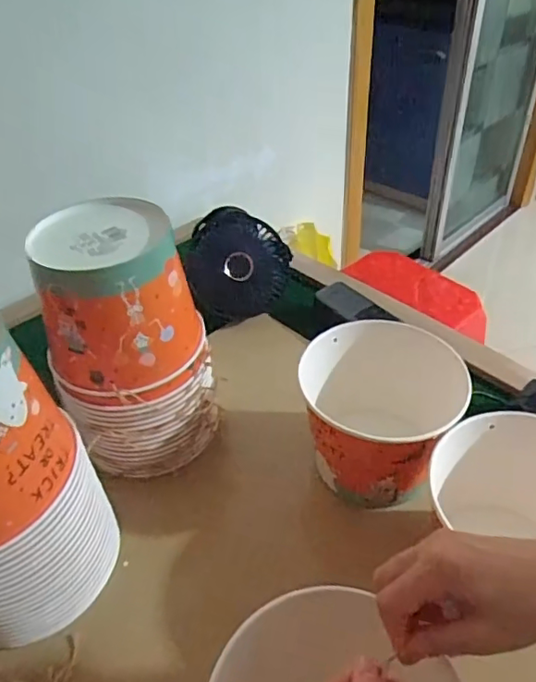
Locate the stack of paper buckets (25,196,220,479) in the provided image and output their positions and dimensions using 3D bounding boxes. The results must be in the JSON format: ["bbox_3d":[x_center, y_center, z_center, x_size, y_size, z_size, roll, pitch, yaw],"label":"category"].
[{"bbox_3d":[-0.144,0.000,0.590,0.147,0.253,0.148,-15,43,-13],"label":"stack of paper buckets"}]

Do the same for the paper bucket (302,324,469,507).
[{"bbox_3d":[0.118,0.083,0.600,0.150,0.144,0.174,15,45,20],"label":"paper bucket"}]

